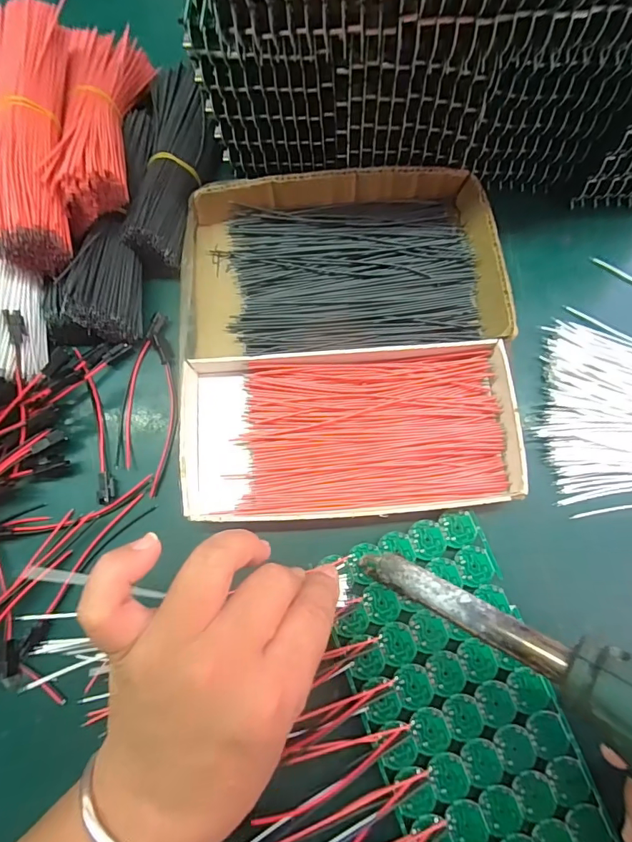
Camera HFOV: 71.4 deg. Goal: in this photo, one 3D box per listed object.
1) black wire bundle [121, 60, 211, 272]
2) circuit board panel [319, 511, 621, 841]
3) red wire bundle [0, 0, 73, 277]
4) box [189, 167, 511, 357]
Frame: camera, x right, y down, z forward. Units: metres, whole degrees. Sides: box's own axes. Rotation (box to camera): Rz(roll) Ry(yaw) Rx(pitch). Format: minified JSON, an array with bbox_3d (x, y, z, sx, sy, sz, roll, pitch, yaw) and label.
[{"bbox_3d":[-0.092,-0.171,0.286,0.039,0.032,0.148,1,78,2],"label":"black wire bundle"},{"bbox_3d":[0.077,0.152,0.227,0.096,0.004,0.190,-20,78,-4],"label":"circuit board panel"},{"bbox_3d":[-0.156,-0.160,0.246,0.034,0.042,0.149,-3,78,1],"label":"red wire bundle"},{"bbox_3d":[0.015,-0.099,0.276,0.192,0.023,0.111,-3,78,1],"label":"box"}]

